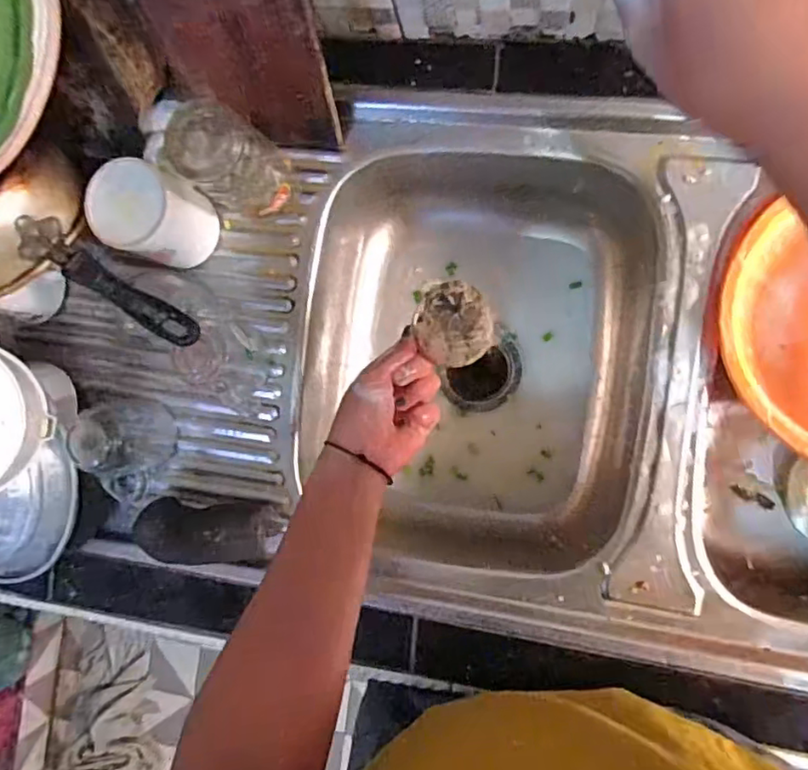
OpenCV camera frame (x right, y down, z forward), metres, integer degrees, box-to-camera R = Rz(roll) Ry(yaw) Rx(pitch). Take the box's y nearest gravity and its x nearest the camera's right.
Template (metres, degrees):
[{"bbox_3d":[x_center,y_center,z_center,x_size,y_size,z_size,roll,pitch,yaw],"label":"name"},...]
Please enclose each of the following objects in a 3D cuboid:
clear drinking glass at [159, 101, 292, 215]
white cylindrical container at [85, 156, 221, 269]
[{"bbox_3d":[-0.154,-0.197,0.536,0.072,0.106,0.068,0,89,9],"label":"clear drinking glass"},{"bbox_3d":[-0.235,-0.160,0.568,0.072,0.095,0.078,0,89,9],"label":"white cylindrical container"}]

